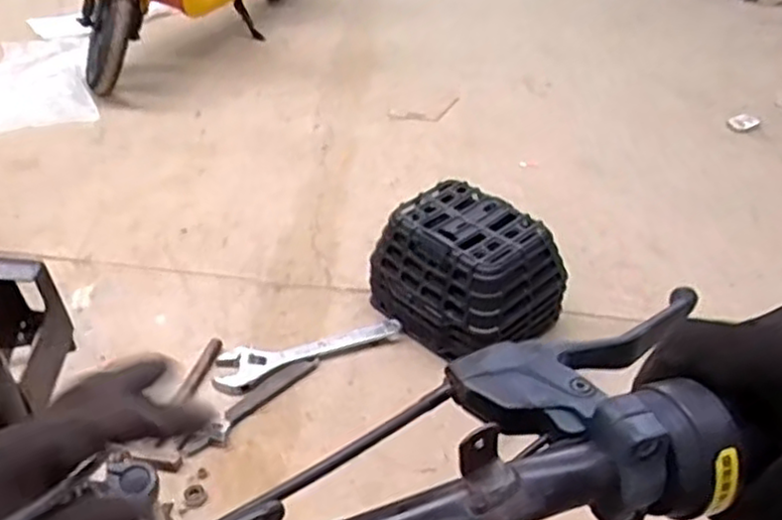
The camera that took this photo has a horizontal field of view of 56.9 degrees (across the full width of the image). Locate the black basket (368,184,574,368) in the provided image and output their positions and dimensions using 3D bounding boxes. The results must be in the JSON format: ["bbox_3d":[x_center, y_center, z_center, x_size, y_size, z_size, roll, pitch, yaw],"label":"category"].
[{"bbox_3d":[0.145,0.024,1.374,0.304,0.229,0.235,32,40,31],"label":"black basket"}]

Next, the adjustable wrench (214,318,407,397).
[{"bbox_3d":[-0.160,0.154,1.322,0.347,0.023,0.113,-17,41,-28],"label":"adjustable wrench"}]

